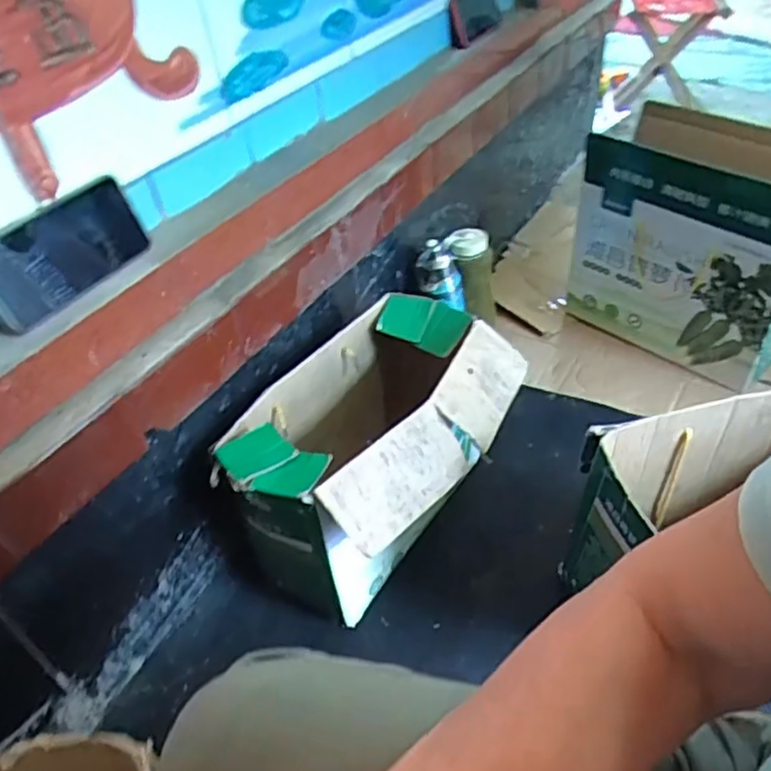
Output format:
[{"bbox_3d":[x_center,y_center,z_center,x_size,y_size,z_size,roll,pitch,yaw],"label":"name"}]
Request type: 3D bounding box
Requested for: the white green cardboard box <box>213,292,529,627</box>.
[{"bbox_3d":[-0.005,0.098,0.879,0.249,0.261,0.366,19,47,25],"label":"white green cardboard box"}]

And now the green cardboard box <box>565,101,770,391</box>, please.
[{"bbox_3d":[0.492,-0.225,1.097,0.355,0.369,0.178,28,52,32],"label":"green cardboard box"}]

